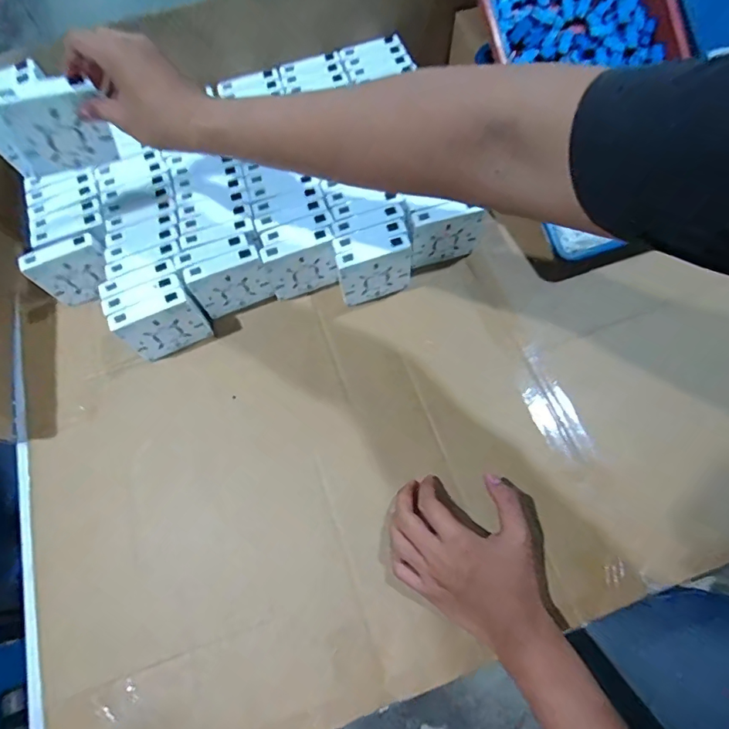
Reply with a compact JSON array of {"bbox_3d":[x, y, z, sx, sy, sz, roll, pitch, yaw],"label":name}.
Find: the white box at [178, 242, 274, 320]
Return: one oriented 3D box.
[{"bbox_3d":[-0.159,-0.098,0.543,0.087,0.081,0.029,-19,70,-5],"label":"white box"}]

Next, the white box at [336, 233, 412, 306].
[{"bbox_3d":[0.013,-0.112,0.540,0.088,0.083,0.026,-19,67,-4],"label":"white box"}]

